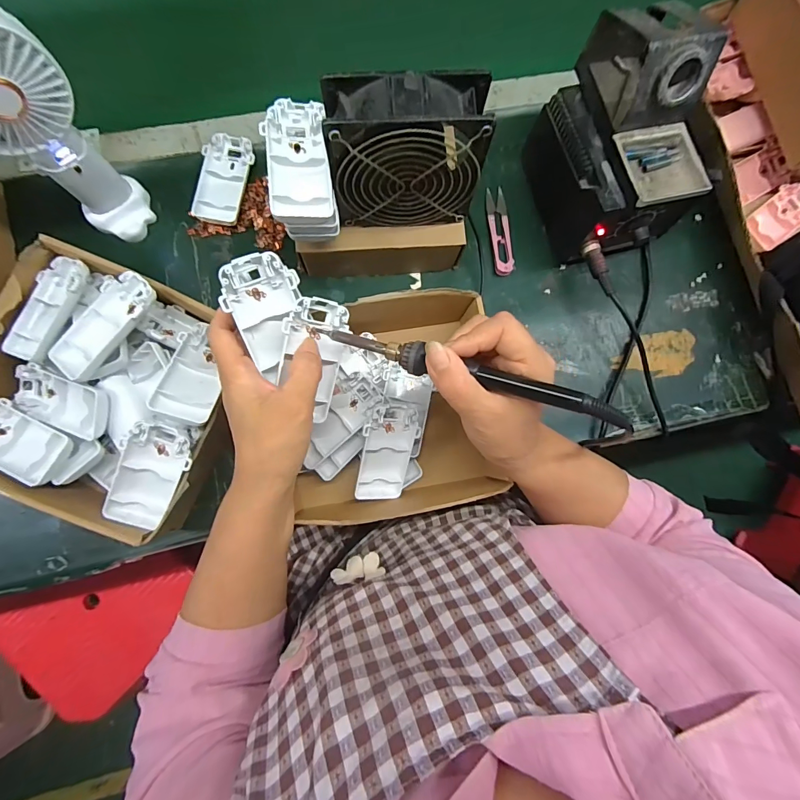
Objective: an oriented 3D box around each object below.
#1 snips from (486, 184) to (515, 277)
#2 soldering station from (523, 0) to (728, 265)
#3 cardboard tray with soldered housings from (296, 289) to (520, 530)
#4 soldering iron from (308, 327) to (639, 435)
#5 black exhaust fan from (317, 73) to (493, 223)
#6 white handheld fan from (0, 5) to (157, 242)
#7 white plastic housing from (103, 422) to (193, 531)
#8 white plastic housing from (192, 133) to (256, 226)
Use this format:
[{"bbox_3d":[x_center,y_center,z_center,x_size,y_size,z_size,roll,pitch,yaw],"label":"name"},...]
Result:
[{"bbox_3d":[0.112,-0.189,0.440,0.023,0.012,0.103,-5,83,-5],"label":"snips"},{"bbox_3d":[0.209,-0.246,0.380,0.116,0.159,0.172,-21,84,-6],"label":"soldering station"},{"bbox_3d":[-0.008,0.007,0.375,0.183,0.072,0.201,-6,83,-5],"label":"cardboard tray with soldered housings"},{"bbox_3d":[0.043,-0.017,0.256,0.199,0.013,0.018,17,81,13],"label":"soldering iron"},{"bbox_3d":[0.004,-0.196,0.323,0.118,0.114,0.043,-3,83,-4],"label":"black exhaust fan"},{"bbox_3d":[-0.280,-0.206,0.322,0.049,0.189,0.083,29,81,0],"label":"white handheld fan"},{"bbox_3d":[-0.201,0.064,0.319,0.047,0.021,0.094,29,104,0],"label":"white plastic housing"},{"bbox_3d":[-0.183,-0.232,0.416,0.047,0.018,0.100,7,82,-3],"label":"white plastic housing"}]

